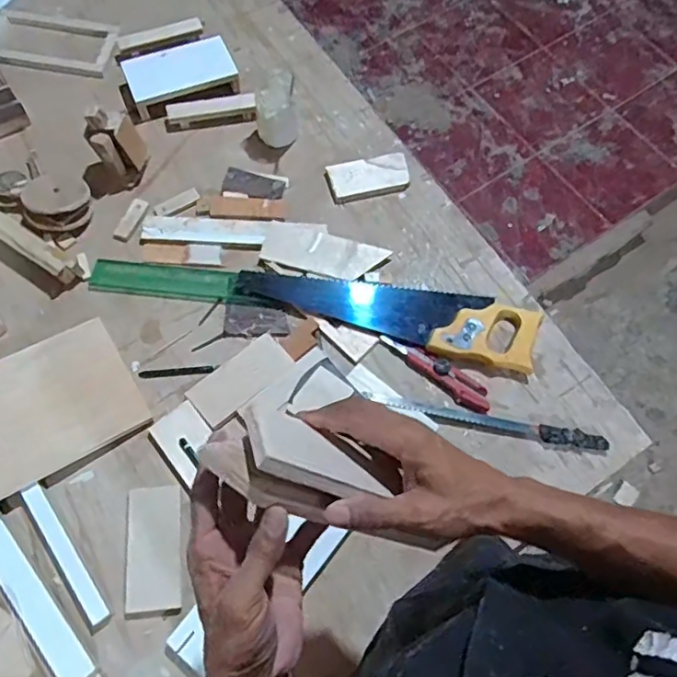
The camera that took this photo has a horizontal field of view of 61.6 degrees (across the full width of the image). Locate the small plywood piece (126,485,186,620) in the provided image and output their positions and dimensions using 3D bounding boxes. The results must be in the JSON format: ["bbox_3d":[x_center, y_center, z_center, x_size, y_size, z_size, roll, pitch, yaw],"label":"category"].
[{"bbox_3d":[-0.207,0.237,0.638,0.062,0.013,0.134,-4,68,-5],"label":"small plywood piece"}]

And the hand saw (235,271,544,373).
[{"bbox_3d":[0.065,-0.043,0.760,0.398,0.034,0.101,13,68,2],"label":"hand saw"}]

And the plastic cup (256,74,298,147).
[{"bbox_3d":[-0.091,-0.330,0.835,0.060,0.080,0.070,-6,69,-6],"label":"plastic cup"}]

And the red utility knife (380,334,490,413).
[{"bbox_3d":[0.128,0.041,0.735,0.157,0.012,0.037,36,71,11],"label":"red utility knife"}]

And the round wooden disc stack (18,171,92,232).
[{"bbox_3d":[-0.386,-0.190,0.777,0.088,0.054,0.086,1,68,-3],"label":"round wooden disc stack"}]

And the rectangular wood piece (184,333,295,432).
[{"bbox_3d":[-0.122,0.051,0.714,0.130,0.007,0.060,-41,75,-17],"label":"rectangular wood piece"}]

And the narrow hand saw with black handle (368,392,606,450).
[{"bbox_3d":[0.184,0.104,0.710,0.299,0.013,0.024,10,68,1],"label":"narrow hand saw with black handle"}]

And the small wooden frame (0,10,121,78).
[{"bbox_3d":[-0.467,-0.485,0.927,0.207,0.020,0.105,11,68,1],"label":"small wooden frame"}]

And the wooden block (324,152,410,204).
[{"bbox_3d":[0.044,-0.243,0.849,0.121,0.012,0.063,-15,70,-9],"label":"wooden block"}]

